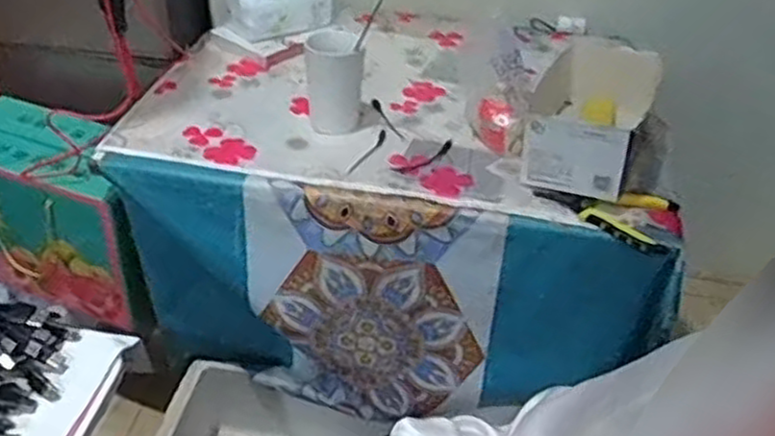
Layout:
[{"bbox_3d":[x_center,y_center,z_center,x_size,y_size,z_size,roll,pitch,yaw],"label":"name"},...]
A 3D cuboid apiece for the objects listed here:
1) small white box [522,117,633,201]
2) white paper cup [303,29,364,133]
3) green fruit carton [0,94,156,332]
[{"bbox_3d":[0.221,-0.068,0.903,0.120,0.106,0.025,15,38,14],"label":"small white box"},{"bbox_3d":[-0.072,-0.187,1.023,0.075,0.124,0.063,0,37,-6],"label":"white paper cup"},{"bbox_3d":[-0.493,-0.013,1.171,0.351,0.247,0.158,16,38,15],"label":"green fruit carton"}]

